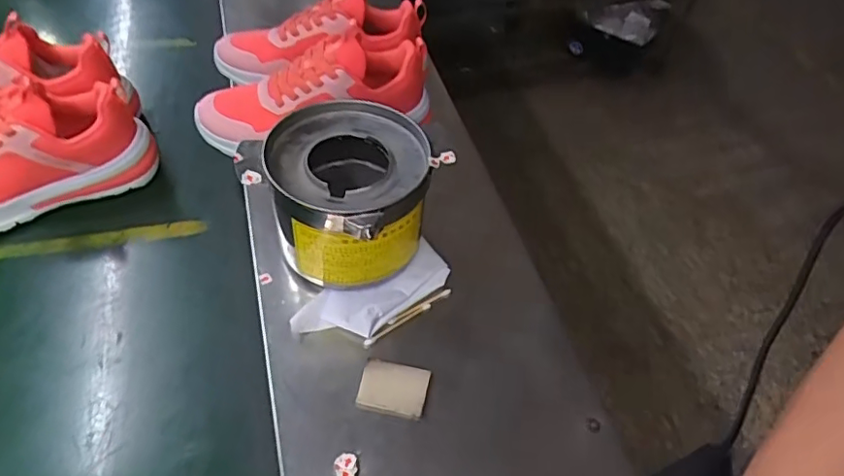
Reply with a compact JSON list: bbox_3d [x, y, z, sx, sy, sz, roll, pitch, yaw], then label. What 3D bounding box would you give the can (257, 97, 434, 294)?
[{"bbox_3d":[-0.064,-0.036,0.523,0.132,0.113,0.139,3,50,-4],"label":"can"}]

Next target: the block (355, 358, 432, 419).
[{"bbox_3d":[-0.023,0.123,0.473,0.054,0.009,0.040,11,50,3],"label":"block"}]

